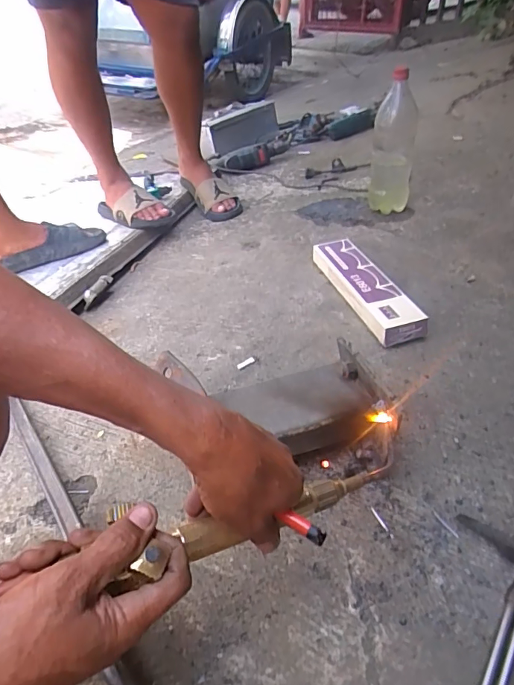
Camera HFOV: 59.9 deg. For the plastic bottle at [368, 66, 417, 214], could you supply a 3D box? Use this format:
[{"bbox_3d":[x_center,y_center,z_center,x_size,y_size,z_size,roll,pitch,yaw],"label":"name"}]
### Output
[{"bbox_3d":[0.318,-0.446,1.037,0.101,0.301,0.078,8,43,12],"label":"plastic bottle"}]

